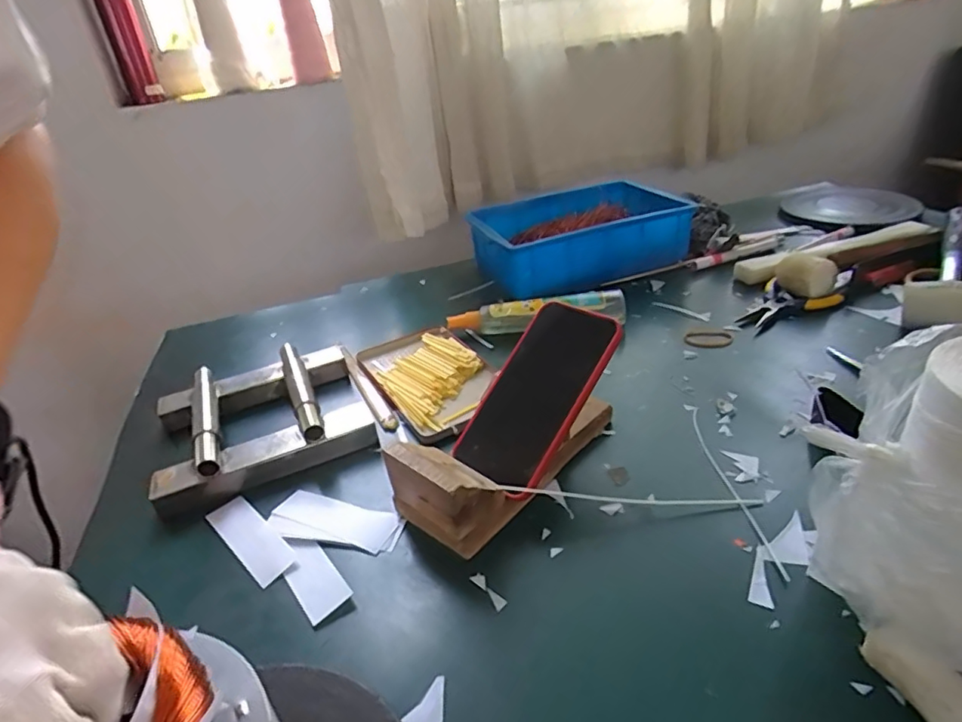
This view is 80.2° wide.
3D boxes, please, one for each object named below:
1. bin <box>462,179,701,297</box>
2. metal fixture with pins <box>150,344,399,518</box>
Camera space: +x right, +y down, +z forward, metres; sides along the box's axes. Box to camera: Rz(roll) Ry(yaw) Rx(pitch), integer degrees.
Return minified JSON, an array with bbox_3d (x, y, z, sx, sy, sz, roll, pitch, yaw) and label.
[{"bbox_3d":[0.142,-0.175,0.836,0.288,0.090,0.207,-17,32,-16],"label":"bin"},{"bbox_3d":[-0.216,0.047,0.582,0.217,0.043,0.193,-20,33,-20],"label":"metal fixture with pins"}]

